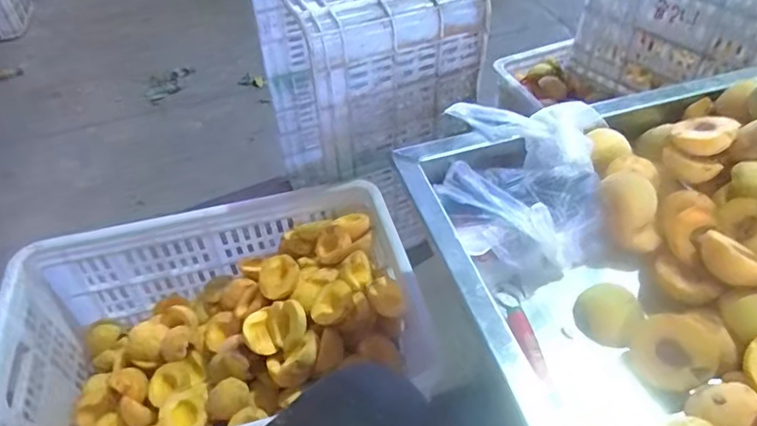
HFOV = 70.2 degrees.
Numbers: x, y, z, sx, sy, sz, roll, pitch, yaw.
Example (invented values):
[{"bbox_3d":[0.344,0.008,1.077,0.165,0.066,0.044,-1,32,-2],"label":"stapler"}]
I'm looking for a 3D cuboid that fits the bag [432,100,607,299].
[{"bbox_3d":[0.154,-0.025,0.576,0.172,0.077,0.217,6,47,7],"label":"bag"}]

